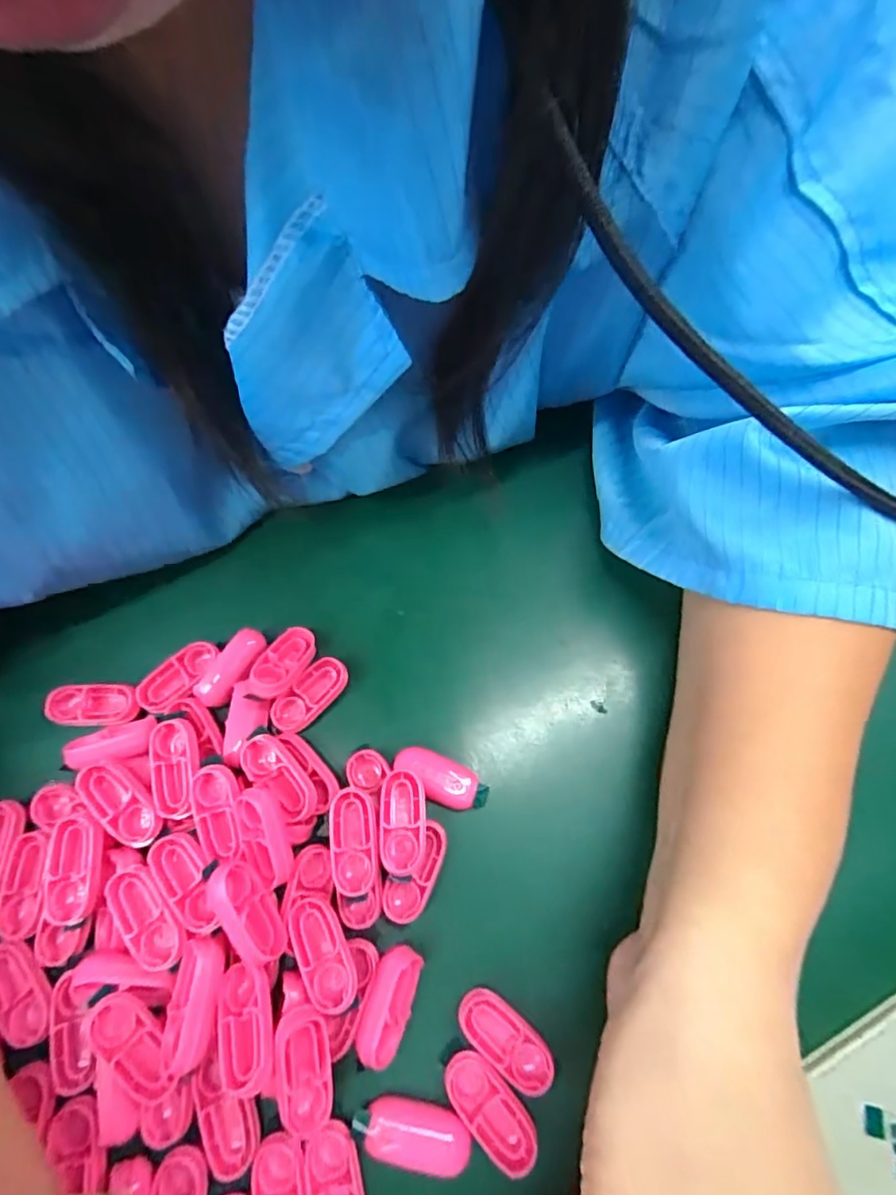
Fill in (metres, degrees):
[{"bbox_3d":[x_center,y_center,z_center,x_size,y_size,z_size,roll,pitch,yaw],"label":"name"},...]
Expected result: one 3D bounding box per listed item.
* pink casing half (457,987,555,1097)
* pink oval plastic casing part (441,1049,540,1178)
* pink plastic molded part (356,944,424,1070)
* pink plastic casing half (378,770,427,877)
[{"bbox_3d":[0.019,0.143,0.184,0.034,0.004,0.016,37,73,10],"label":"pink casing half"},{"bbox_3d":[0.013,0.161,0.179,0.034,0.006,0.015,44,74,12],"label":"pink oval plastic casing part"},{"bbox_3d":[-0.019,0.133,0.186,0.014,0.007,0.034,18,70,4],"label":"pink plastic molded part"},{"bbox_3d":[-0.016,0.079,0.202,0.016,0.013,0.034,-4,70,-4],"label":"pink plastic casing half"}]

